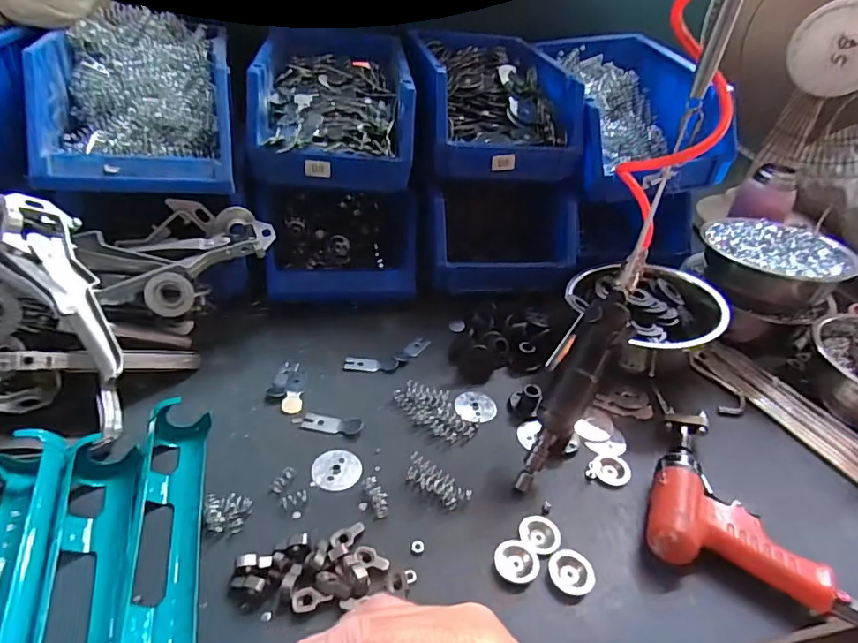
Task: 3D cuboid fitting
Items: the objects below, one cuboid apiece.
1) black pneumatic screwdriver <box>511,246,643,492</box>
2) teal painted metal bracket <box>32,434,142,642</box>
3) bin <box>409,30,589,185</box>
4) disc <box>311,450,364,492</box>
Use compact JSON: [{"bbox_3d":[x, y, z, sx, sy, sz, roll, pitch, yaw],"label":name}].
[{"bbox_3d":[0.147,0.044,0.506,0.056,0.041,0.257,25,83,25],"label":"black pneumatic screwdriver"},{"bbox_3d":[-0.244,0.191,0.375,0.056,0.049,0.255,-9,38,-19],"label":"teal painted metal bracket"},{"bbox_3d":[0.078,-0.342,0.791,0.200,0.121,0.359,-2,36,-10],"label":"bin"},{"bbox_3d":[-0.088,0.142,0.496,0.046,0.004,0.044,4,36,-3],"label":"disc"}]

